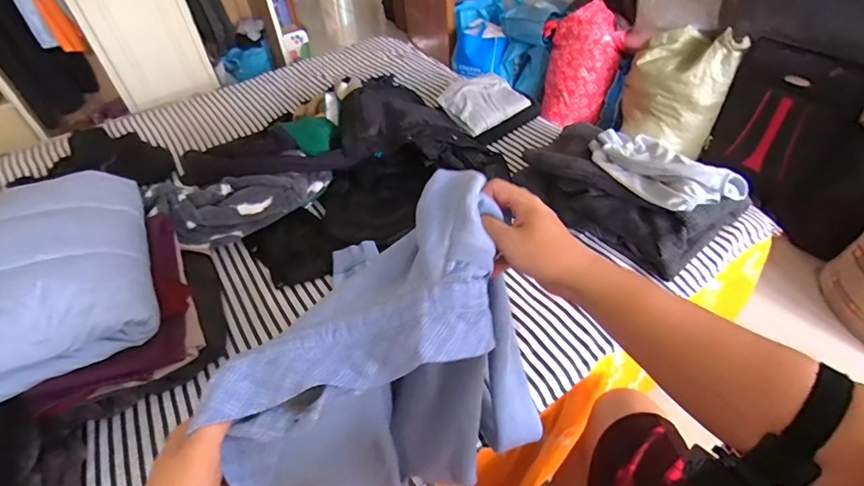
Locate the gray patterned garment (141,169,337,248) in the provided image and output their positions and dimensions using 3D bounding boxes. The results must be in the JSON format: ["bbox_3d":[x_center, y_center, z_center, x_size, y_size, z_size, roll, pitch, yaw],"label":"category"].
[{"bbox_3d":[-0.385,-0.080,0.933,0.347,0.140,0.109,-20,46,-15],"label":"gray patterned garment"}]

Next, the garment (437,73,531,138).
[{"bbox_3d":[0.142,-0.387,1.198,0.209,0.040,0.167,-22,71,-13],"label":"garment"}]

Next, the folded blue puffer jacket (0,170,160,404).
[{"bbox_3d":[-0.556,0.035,0.631,0.242,0.120,0.339,-22,46,-17],"label":"folded blue puffer jacket"}]

